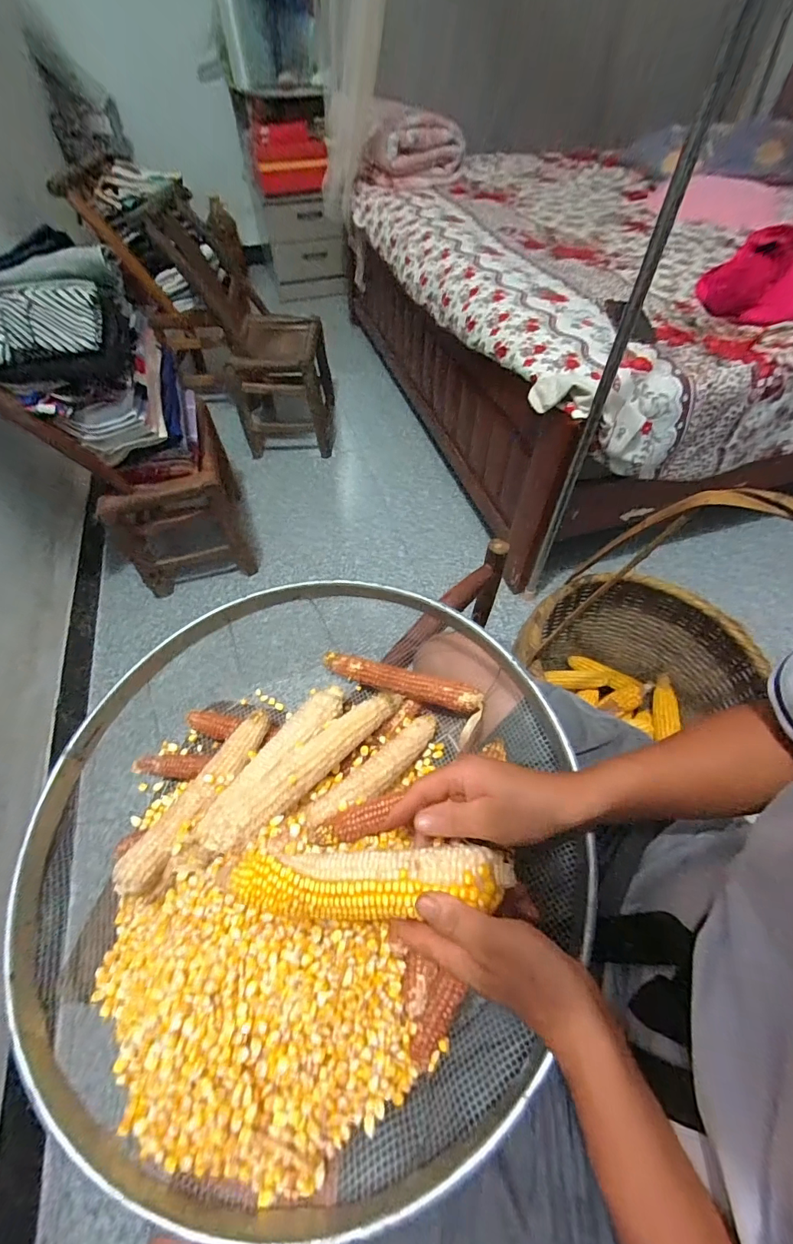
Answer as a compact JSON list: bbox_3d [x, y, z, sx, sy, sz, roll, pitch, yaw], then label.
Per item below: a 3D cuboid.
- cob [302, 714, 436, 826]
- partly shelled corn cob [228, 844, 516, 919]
[{"bbox_3d":[-0.020,0.164,0.481,0.182,0.042,0.045,-29,57,-35],"label":"cob"},{"bbox_3d":[-0.025,0.203,0.350,0.220,0.038,0.049,-8,52,11],"label":"partly shelled corn cob"}]

